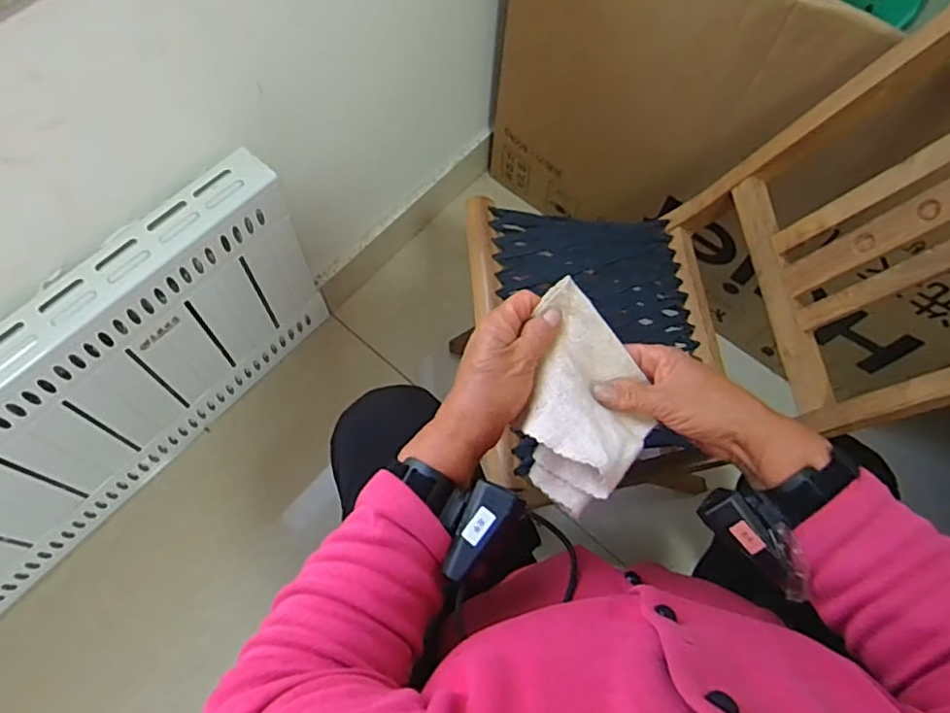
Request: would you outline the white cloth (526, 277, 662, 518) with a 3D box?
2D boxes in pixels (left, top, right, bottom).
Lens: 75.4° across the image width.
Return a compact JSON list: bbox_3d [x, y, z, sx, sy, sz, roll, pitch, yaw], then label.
[{"bbox_3d":[0.086,0.029,0.456,0.088,0.050,0.161,6,68,0],"label":"white cloth"}]

